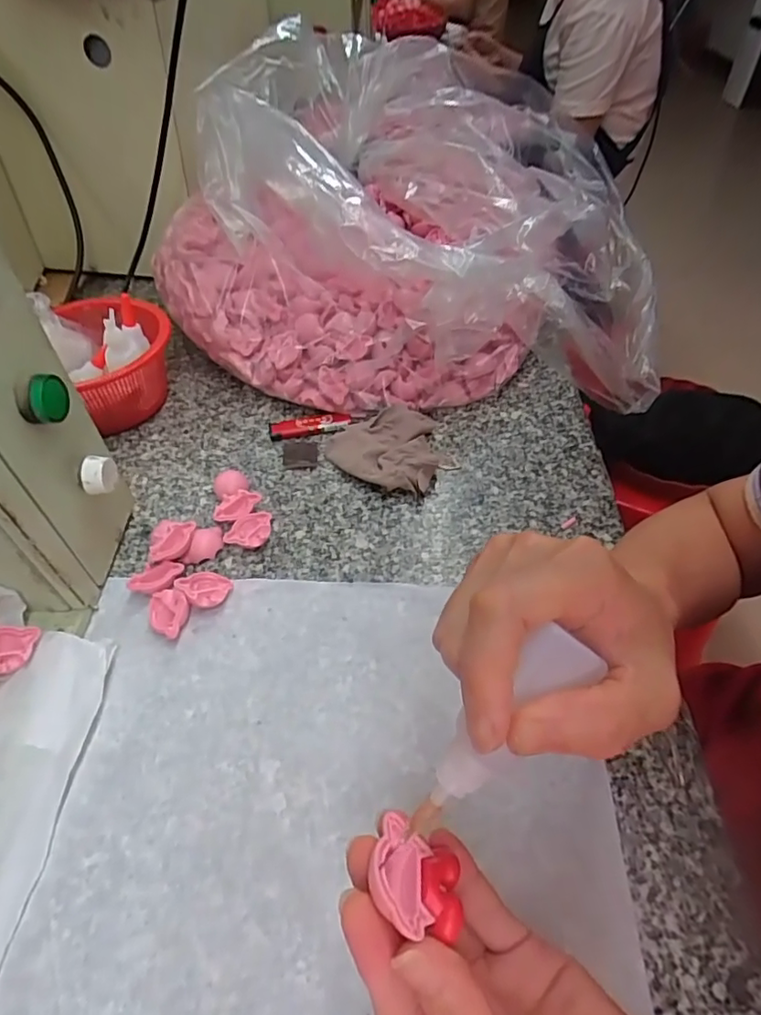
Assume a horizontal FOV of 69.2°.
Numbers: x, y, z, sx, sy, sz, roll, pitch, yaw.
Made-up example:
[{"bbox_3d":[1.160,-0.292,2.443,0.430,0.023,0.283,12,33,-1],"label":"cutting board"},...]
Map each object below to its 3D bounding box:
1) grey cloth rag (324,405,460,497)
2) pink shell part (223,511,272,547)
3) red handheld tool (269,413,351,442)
[{"bbox_3d":[0.012,-0.052,0.479,0.094,0.023,0.093,34,56,28],"label":"grey cloth rag"},{"bbox_3d":[-0.099,0.019,0.422,0.031,0.017,0.027,3,47,3],"label":"pink shell part"},{"bbox_3d":[-0.065,-0.075,0.509,0.073,0.015,0.016,-9,48,-8],"label":"red handheld tool"}]

